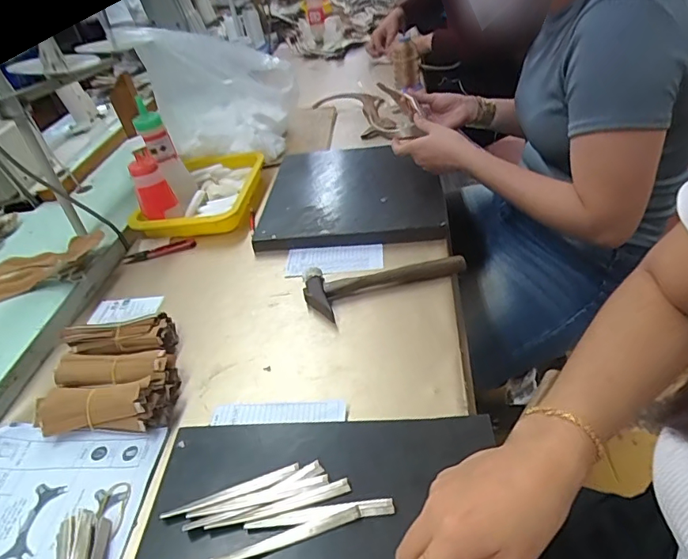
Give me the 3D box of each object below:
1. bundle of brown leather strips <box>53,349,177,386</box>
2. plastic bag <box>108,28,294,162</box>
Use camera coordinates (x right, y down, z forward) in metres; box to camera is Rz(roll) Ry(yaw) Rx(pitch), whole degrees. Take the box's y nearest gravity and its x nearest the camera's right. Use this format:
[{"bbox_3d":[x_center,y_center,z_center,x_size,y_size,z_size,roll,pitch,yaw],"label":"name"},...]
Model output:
[{"bbox_3d":[-0.260,0.108,0.552,0.130,0.041,0.044,-4,39,7],"label":"bundle of brown leather strips"},{"bbox_3d":[-0.258,-0.379,0.960,0.292,0.244,0.204,-8,38,3],"label":"plastic bag"}]

